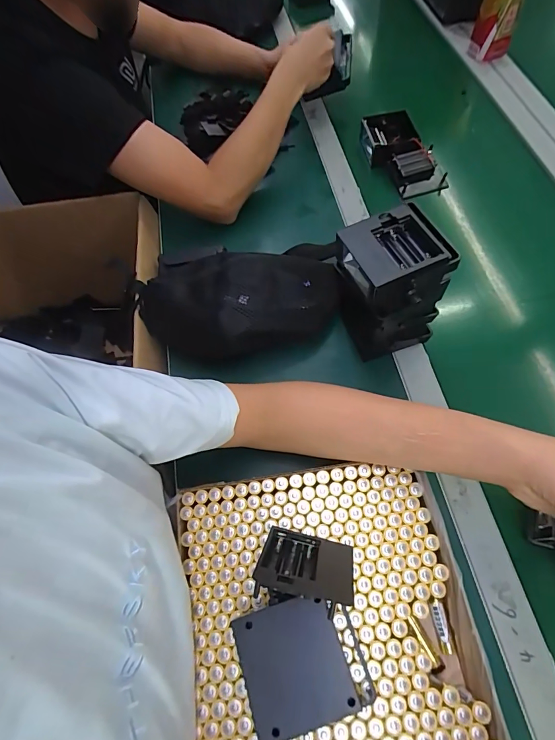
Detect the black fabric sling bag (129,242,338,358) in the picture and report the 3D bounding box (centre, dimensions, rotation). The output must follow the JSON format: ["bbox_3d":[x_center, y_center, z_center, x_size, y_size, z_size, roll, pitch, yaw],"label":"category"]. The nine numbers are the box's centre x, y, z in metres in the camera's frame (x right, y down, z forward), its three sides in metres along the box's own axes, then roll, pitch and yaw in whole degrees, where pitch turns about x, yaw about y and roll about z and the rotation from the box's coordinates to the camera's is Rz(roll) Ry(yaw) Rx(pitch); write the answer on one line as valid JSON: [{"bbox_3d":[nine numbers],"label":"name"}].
[{"bbox_3d":[-0.051,-0.093,0.521,0.272,0.105,0.145,-13,64,-2],"label":"black fabric sling bag"}]

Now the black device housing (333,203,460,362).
[{"bbox_3d":[0.123,-0.095,0.444,0.099,0.147,0.105,-22,64,-6],"label":"black device housing"}]

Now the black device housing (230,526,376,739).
[{"bbox_3d":[0.019,0.207,0.318,0.102,0.064,0.141,-5,64,-1],"label":"black device housing"}]

